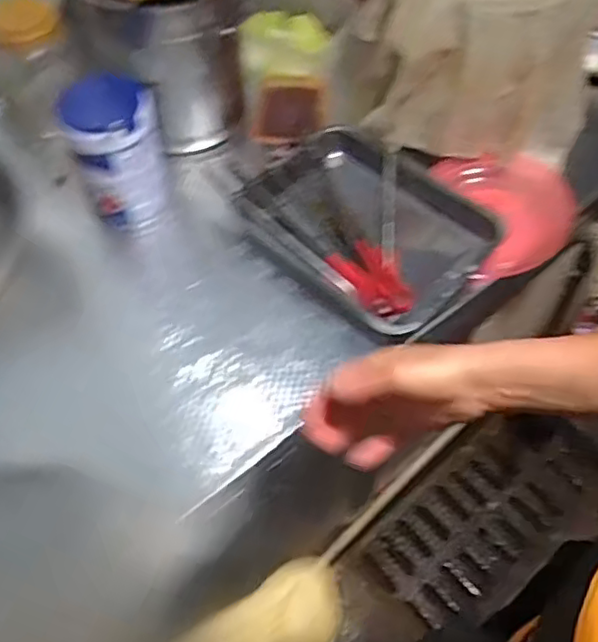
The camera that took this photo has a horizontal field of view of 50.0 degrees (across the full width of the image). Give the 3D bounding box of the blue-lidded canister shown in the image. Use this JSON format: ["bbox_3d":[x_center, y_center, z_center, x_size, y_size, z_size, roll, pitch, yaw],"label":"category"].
[{"bbox_3d":[-0.256,-0.236,0.921,0.123,0.180,0.119,-15,54,-10],"label":"blue-lidded canister"}]

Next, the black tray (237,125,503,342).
[{"bbox_3d":[0.095,-0.140,0.926,0.333,0.067,0.267,37,62,25],"label":"black tray"}]

